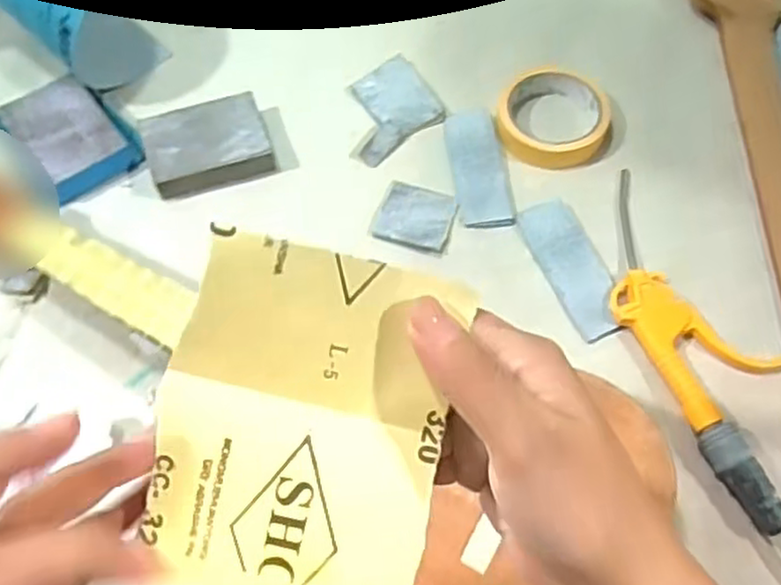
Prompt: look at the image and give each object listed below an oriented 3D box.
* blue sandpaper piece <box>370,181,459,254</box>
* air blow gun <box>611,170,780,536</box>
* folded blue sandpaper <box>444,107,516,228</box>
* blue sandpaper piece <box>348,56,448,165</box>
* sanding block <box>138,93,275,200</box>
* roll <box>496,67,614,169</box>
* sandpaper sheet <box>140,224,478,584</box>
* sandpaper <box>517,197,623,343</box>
[{"bbox_3d":[0.020,-0.061,0.575,0.061,0.004,0.058,16,63,10],"label":"blue sandpaper piece"},{"bbox_3d":[0.224,0.029,0.521,0.084,0.028,0.276,-21,66,-11],"label":"air blow gun"},{"bbox_3d":[0.074,-0.111,0.596,0.043,0.007,0.125,-5,64,-4],"label":"folded blue sandpaper"},{"bbox_3d":[-0.004,-0.164,0.627,0.104,0.009,0.076,-39,71,-18],"label":"blue sandpaper piece"},{"bbox_3d":[-0.153,-0.125,0.595,0.097,0.026,0.071,-18,66,-10],"label":"sanding block"},{"bbox_3d":[0.141,-0.152,0.610,0.094,0.026,0.092,1,64,-1],"label":"roll"},{"bbox_3d":[-0.027,0.043,0.222,0.087,0.015,0.112,12,95,-8],"label":"sandpaper sheet"},{"bbox_3d":[0.145,-0.020,0.552,0.047,0.010,0.115,-24,71,-5],"label":"sandpaper"}]

